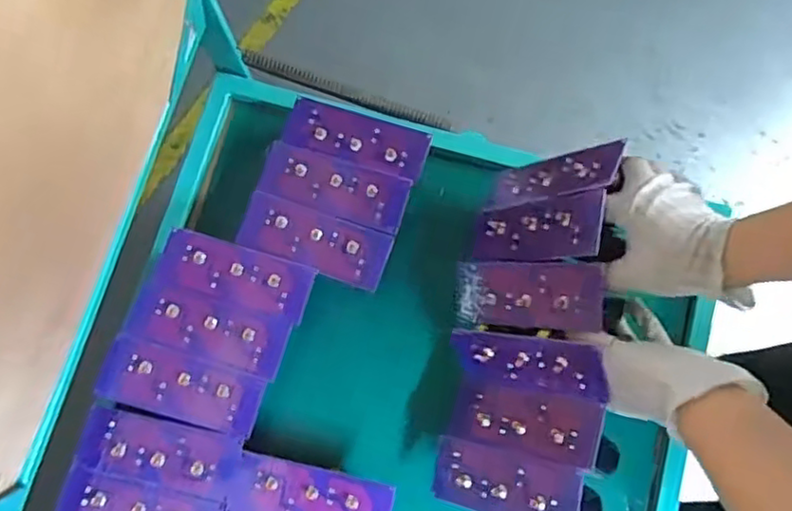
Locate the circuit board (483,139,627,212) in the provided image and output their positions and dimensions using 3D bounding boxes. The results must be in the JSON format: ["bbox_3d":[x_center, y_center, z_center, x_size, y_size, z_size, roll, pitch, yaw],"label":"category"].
[{"bbox_3d":[0.136,-0.069,0.572,0.009,0.125,0.054,43,59,-30],"label":"circuit board"}]

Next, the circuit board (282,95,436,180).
[{"bbox_3d":[-0.038,-0.114,0.625,0.134,0.004,0.049,17,79,4],"label":"circuit board"}]

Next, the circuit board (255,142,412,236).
[{"bbox_3d":[-0.058,-0.067,0.615,0.136,0.006,0.054,17,79,4],"label":"circuit board"}]

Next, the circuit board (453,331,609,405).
[{"bbox_3d":[0.105,0.088,0.543,0.010,0.137,0.049,-28,112,-41],"label":"circuit board"}]

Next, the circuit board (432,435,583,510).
[{"bbox_3d":[0.087,0.188,0.538,0.130,0.011,0.053,3,75,40],"label":"circuit board"}]

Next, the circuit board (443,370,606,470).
[{"bbox_3d":[0.103,0.137,0.549,0.138,0.013,0.055,3,74,42],"label":"circuit board"}]

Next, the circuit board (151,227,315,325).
[{"bbox_3d":[-0.147,0.017,0.595,0.137,0.006,0.053,17,79,-1],"label":"circuit board"}]

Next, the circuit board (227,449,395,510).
[{"bbox_3d":[-0.073,0.209,0.558,0.136,0.006,0.053,13,78,3],"label":"circuit board"}]

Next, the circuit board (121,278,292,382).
[{"bbox_3d":[-0.168,0.065,0.580,0.135,0.010,0.054,17,79,4],"label":"circuit board"}]

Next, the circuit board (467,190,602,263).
[{"bbox_3d":[0.117,-0.023,0.558,0.006,0.132,0.054,20,75,-38],"label":"circuit board"}]

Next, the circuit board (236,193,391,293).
[{"bbox_3d":[-0.076,-0.014,0.608,0.137,0.005,0.055,18,79,4],"label":"circuit board"}]

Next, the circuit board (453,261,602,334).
[{"bbox_3d":[0.106,0.033,0.555,0.141,0.007,0.057,-1,81,43],"label":"circuit board"}]

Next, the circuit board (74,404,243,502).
[{"bbox_3d":[-0.206,0.171,0.567,0.134,0.007,0.052,14,78,3],"label":"circuit board"}]

